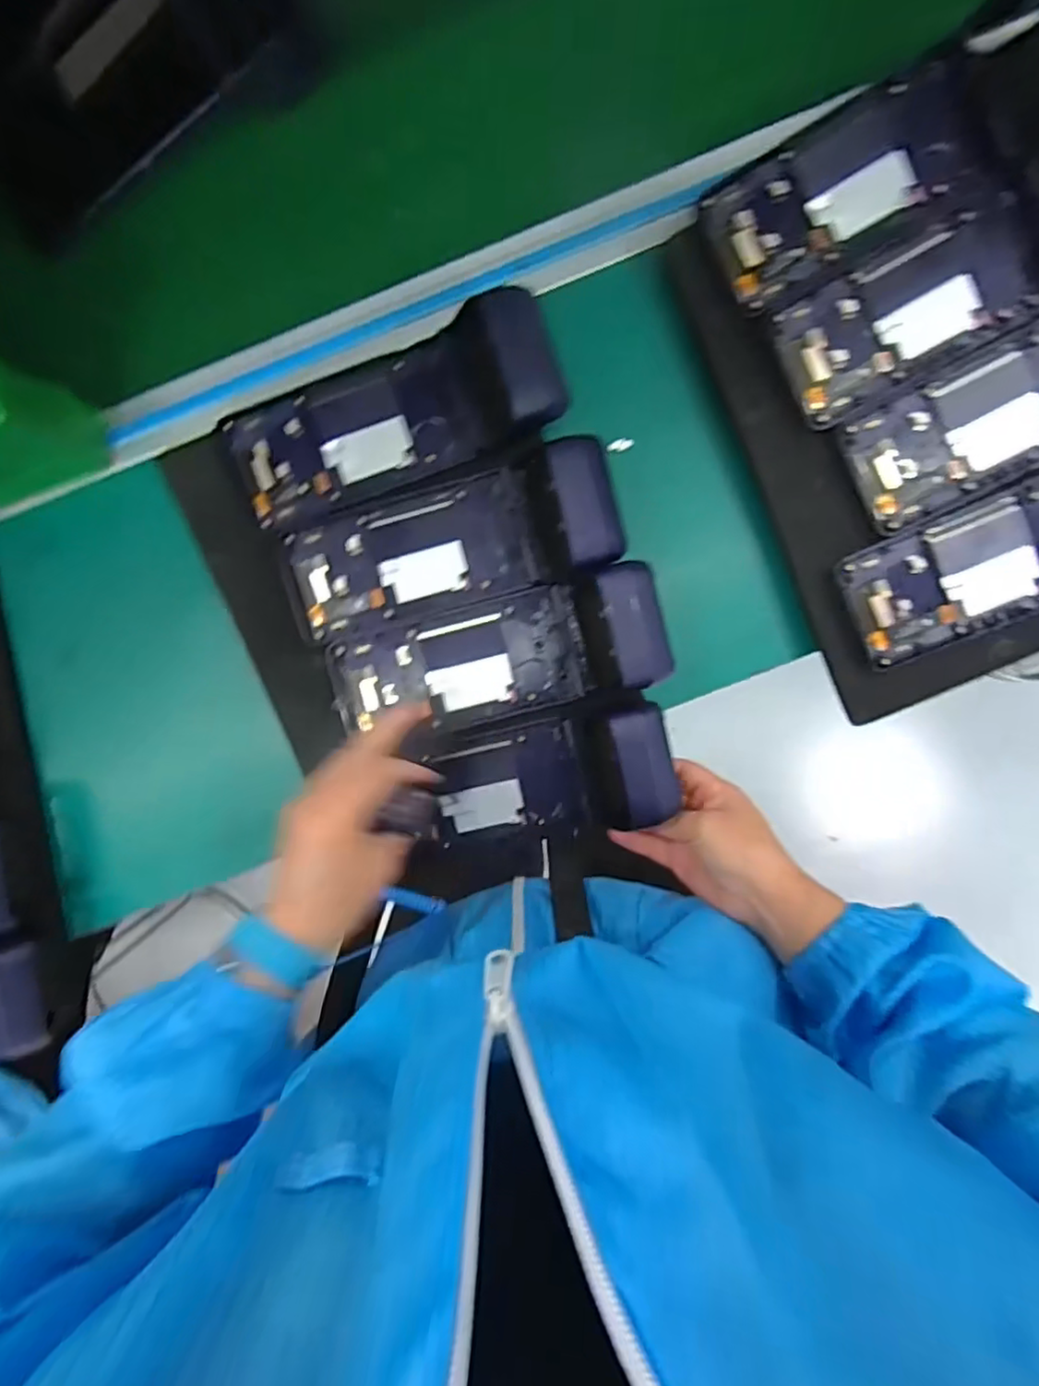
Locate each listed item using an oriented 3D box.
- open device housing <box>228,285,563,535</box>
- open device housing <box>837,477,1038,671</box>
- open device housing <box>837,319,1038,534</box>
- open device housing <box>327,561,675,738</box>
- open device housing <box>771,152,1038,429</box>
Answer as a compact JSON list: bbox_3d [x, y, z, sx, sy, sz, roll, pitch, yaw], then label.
[{"bbox_3d":[-0.085,-0.176,0.409,0.221,0.041,0.082,-18,96,5],"label":"open device housing"},{"bbox_3d":[0.350,-0.099,0.386,0.287,0.050,0.088,-21,96,6],"label":"open device housing"},{"bbox_3d":[0.326,-0.184,0.379,0.245,0.043,0.084,-24,95,6],"label":"open device housing"},{"bbox_3d":[-0.017,-0.021,0.421,0.221,0.041,0.080,-13,97,5],"label":"open device housing"},{"bbox_3d":[0.271,-0.249,0.375,0.230,0.040,0.086,-25,96,6],"label":"open device housing"}]

